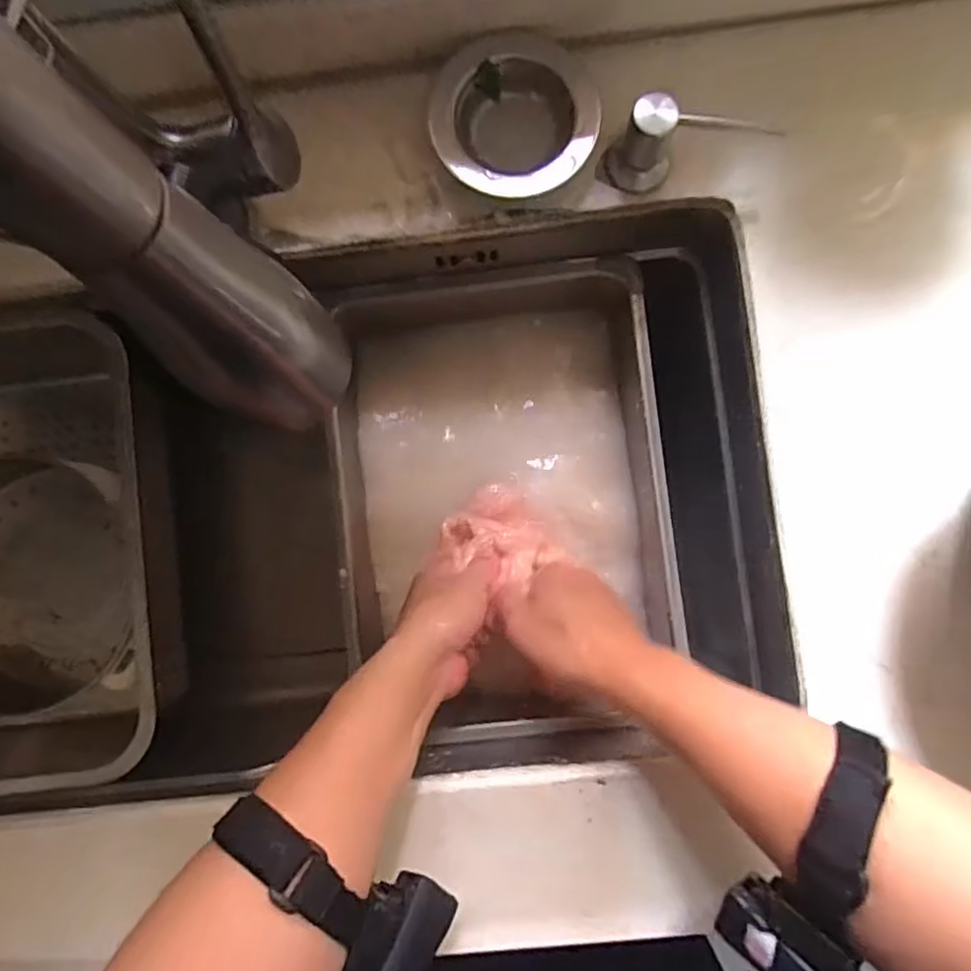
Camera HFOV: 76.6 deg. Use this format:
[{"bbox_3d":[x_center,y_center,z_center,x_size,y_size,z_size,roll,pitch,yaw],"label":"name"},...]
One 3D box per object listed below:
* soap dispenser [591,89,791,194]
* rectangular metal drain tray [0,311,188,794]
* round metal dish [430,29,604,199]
[{"bbox_3d":[0.123,-0.218,0.385,0.094,0.064,0.035,1,87,2],"label":"soap dispenser"},{"bbox_3d":[-0.390,0.066,0.507,0.257,0.111,0.326,-10,86,1],"label":"rectangular metal drain tray"},{"bbox_3d":[0.019,-0.244,0.410,0.105,0.032,0.112,0,86,3],"label":"round metal dish"}]

